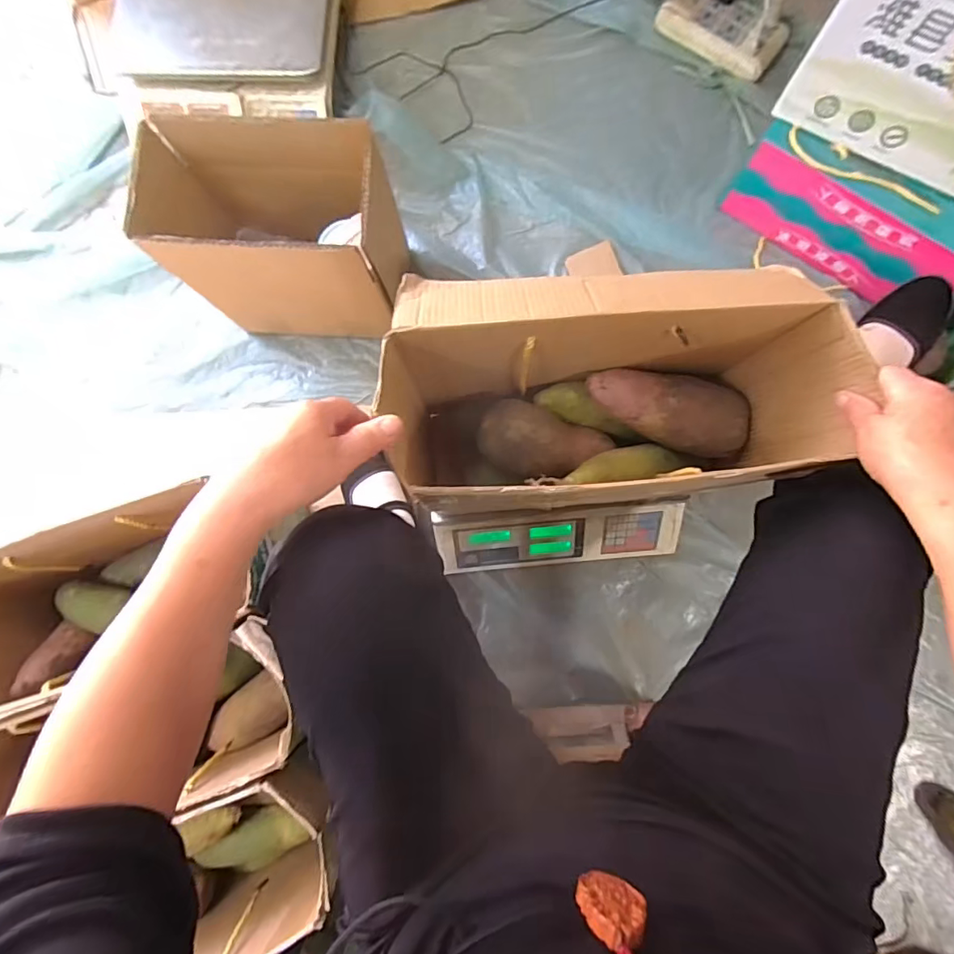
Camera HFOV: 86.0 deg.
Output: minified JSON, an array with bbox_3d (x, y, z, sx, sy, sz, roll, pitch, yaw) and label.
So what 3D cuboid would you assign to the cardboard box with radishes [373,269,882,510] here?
[{"bbox_3d":[0.122,-0.077,0.504,0.377,0.223,0.181,-2,83,3],"label":"cardboard box with radishes"}]

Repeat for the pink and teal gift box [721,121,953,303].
[{"bbox_3d":[0.519,-0.350,0.713,0.329,0.139,0.085,32,86,7],"label":"pink and teal gift box"}]

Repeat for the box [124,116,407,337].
[{"bbox_3d":[-0.239,-0.302,0.659,0.270,0.220,0.171,7,83,4],"label":"box"}]

